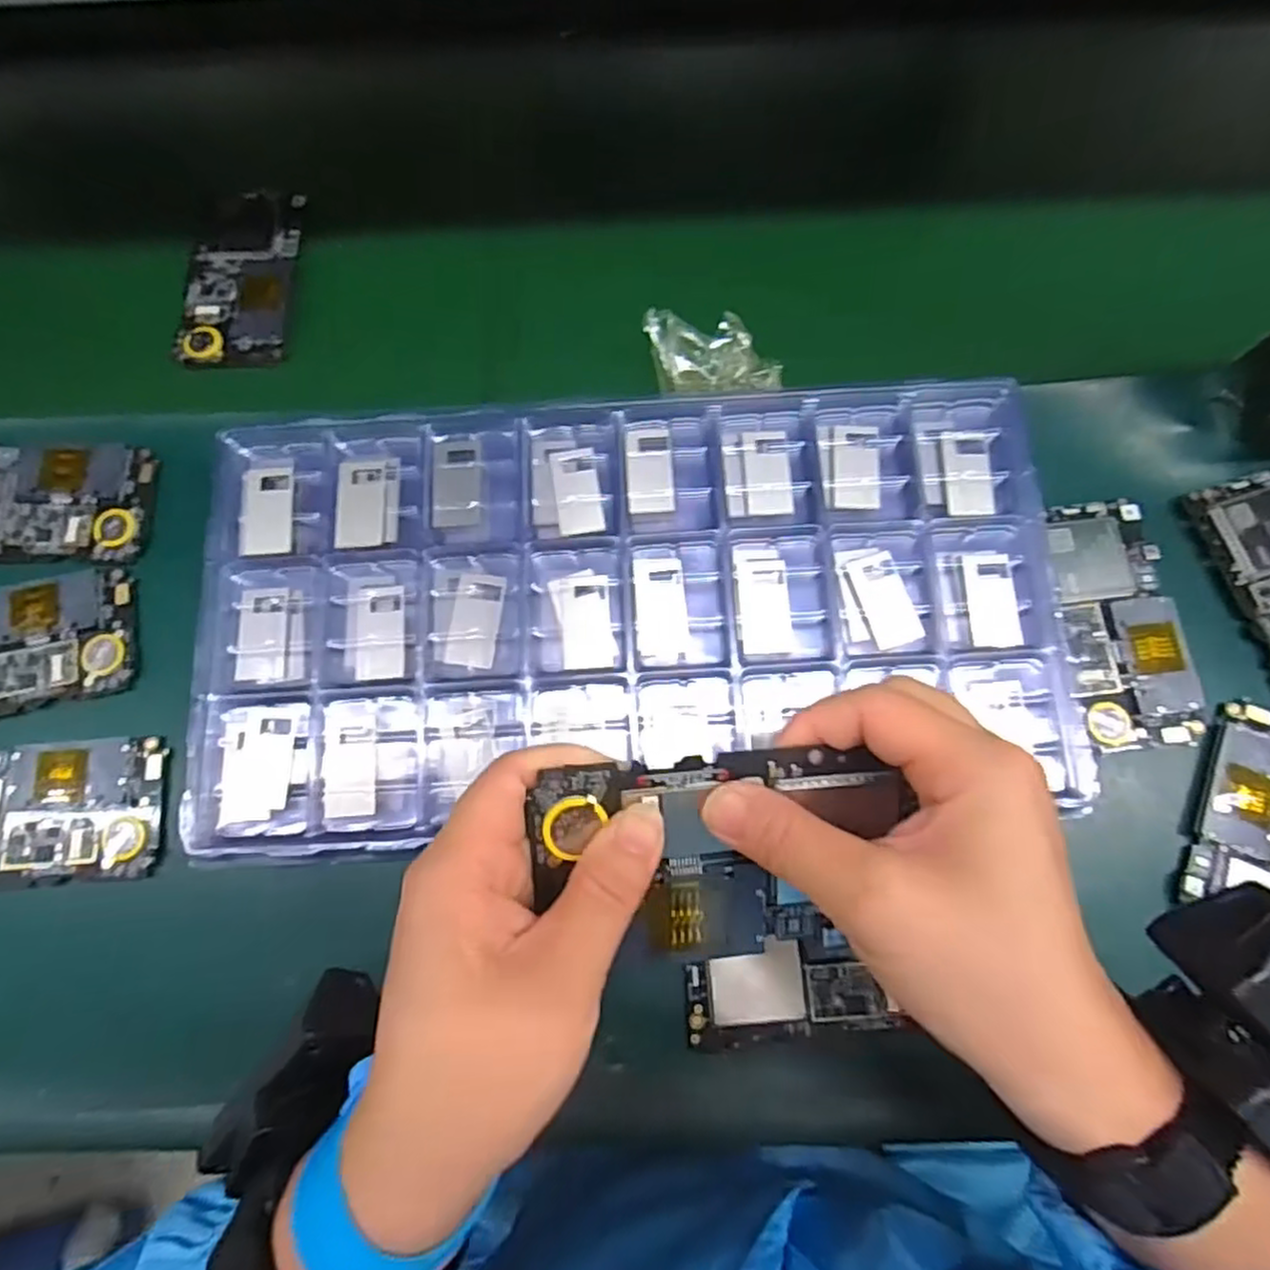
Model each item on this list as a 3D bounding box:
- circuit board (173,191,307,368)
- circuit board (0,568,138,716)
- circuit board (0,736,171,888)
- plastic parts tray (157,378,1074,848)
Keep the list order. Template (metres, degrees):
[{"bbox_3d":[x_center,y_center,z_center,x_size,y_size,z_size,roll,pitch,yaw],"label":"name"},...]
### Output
[{"bbox_3d":[-0.237,-0.218,0.430,0.061,0.011,0.120,-1,77,1],"label":"circuit board"},{"bbox_3d":[-0.318,0.007,0.359,0.121,0.004,0.067,-13,77,-2],"label":"circuit board"},{"bbox_3d":[-0.291,0.087,0.343,0.127,0.009,0.065,-4,77,0],"label":"circuit board"},{"bbox_3d":[-0.004,-0.010,0.338,0.388,0.033,0.216,0,77,1],"label":"plastic parts tray"}]

